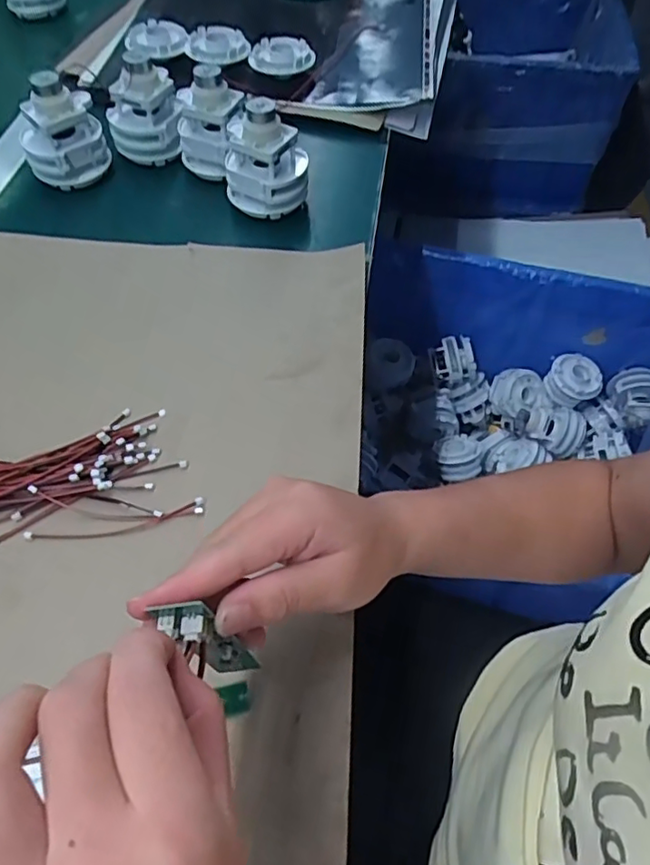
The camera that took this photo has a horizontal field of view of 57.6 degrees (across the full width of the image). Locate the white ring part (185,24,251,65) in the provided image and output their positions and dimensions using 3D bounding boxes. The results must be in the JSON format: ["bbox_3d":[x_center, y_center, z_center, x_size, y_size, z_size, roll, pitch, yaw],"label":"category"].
[{"bbox_3d":[-0.113,-0.405,0.617,0.063,0.015,0.063,-10,56,-6],"label":"white ring part"}]

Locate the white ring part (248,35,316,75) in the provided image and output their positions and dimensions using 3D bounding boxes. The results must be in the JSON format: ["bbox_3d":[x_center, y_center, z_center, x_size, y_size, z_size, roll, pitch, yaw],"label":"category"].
[{"bbox_3d":[-0.044,-0.381,0.598,0.066,0.017,0.051,2,56,2],"label":"white ring part"}]

